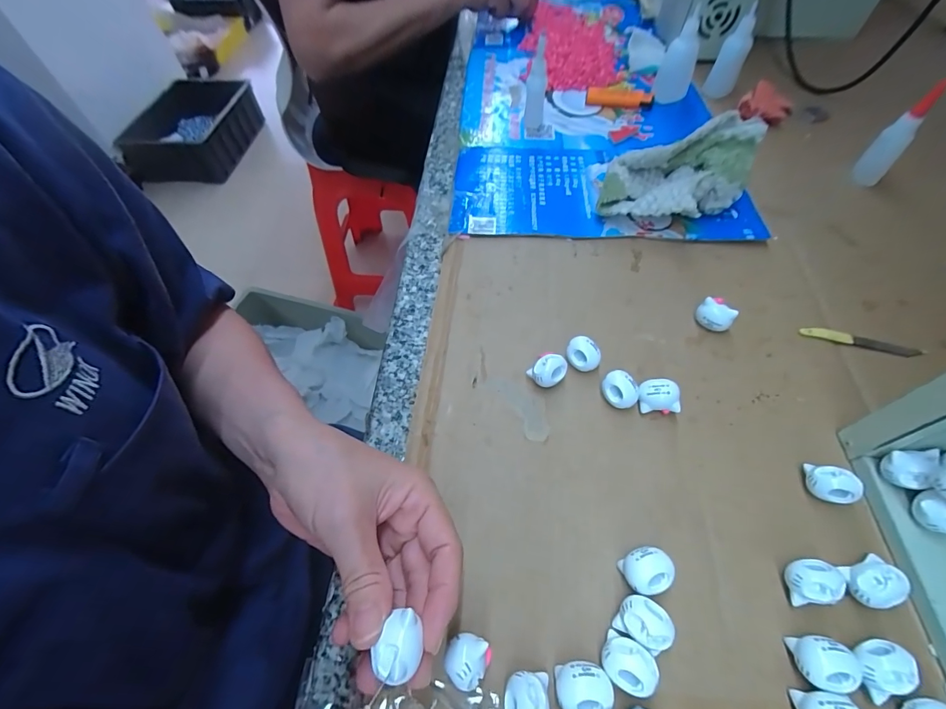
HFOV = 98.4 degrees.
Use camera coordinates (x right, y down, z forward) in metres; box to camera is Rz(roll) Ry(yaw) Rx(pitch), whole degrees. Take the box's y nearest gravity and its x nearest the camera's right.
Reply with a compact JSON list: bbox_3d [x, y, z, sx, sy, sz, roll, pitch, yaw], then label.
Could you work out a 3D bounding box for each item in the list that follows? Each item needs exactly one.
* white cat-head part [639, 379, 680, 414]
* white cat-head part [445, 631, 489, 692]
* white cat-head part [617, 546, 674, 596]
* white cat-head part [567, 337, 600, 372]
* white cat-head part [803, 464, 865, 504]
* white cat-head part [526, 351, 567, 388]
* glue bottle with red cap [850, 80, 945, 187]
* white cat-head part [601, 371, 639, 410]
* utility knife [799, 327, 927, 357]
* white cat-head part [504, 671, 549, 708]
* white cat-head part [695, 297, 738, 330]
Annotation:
[{"bbox_3d":[0.126,0.029,0.279,0.025,0.023,0.019,6,57,5],"label":"white cat-head part"},{"bbox_3d":[-0.004,0.151,0.202,0.019,0.025,0.021,12,58,9],"label":"white cat-head part"},{"bbox_3d":[0.094,0.118,0.223,0.024,0.016,0.022,-1,57,1],"label":"white cat-head part"},{"bbox_3d":[0.080,0.001,0.298,0.024,0.020,0.018,25,61,16],"label":"white cat-head part"},{"bbox_3d":[0.214,0.078,0.245,0.025,0.021,0.017,33,63,20],"label":"white cat-head part"},{"bbox_3d":[0.054,0.012,0.293,0.024,0.019,0.021,-36,63,-20],"label":"white cat-head part"},{"bbox_3d":[0.403,-0.206,0.391,0.023,0.092,0.019,24,61,16],"label":"glue bottle with red cap"},{"bbox_3d":[0.101,0.026,0.283,0.024,0.022,0.019,37,65,22],"label":"white cat-head part"},{"bbox_3d":[0.299,-0.010,0.315,0.084,0.006,0.011,12,58,9],"label":"utility knife"},{"bbox_3d":[0.025,0.167,0.194,0.021,0.019,0.026,-1,57,1],"label":"white cat-head part"},{"bbox_3d":[0.186,-0.029,0.315,0.015,0.022,0.024,-36,63,-20],"label":"white cat-head part"}]

